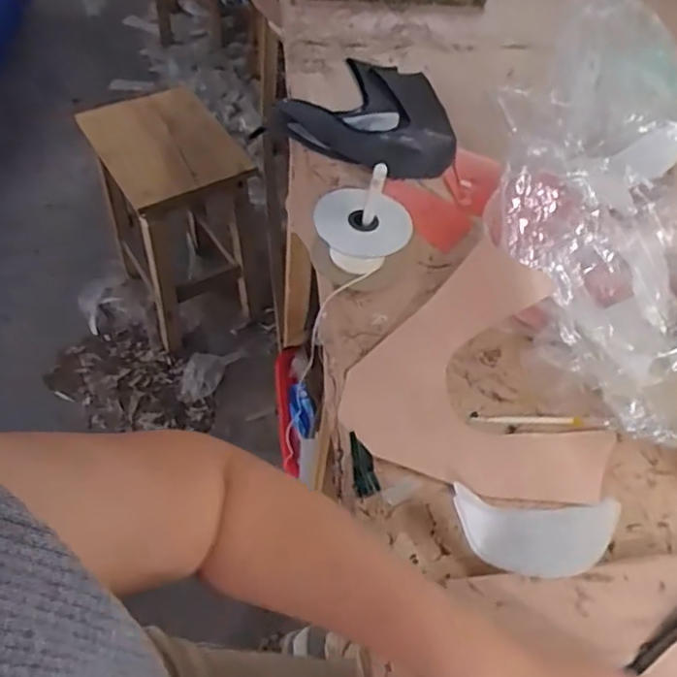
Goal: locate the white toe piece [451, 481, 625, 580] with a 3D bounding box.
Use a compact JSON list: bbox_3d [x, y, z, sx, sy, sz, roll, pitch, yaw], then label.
[{"bbox_3d":[0.152,0.146,0.474,0.127,0.024,0.066,4,52,-2],"label":"white toe piece"}]

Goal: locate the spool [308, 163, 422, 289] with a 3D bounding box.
[{"bbox_3d":[0.027,-0.104,0.603,0.099,0.098,0.078,11,52,4],"label":"spool"}]

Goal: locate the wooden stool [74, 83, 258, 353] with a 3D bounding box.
[{"bbox_3d":[-0.336,-0.250,1.365,0.240,0.435,0.308,-23,58,-21],"label":"wooden stool"}]

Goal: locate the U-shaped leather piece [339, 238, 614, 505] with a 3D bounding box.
[{"bbox_3d":[0.110,0.043,0.497,0.159,0.111,0.197,-31,61,-25],"label":"U-shaped leather piece"}]

